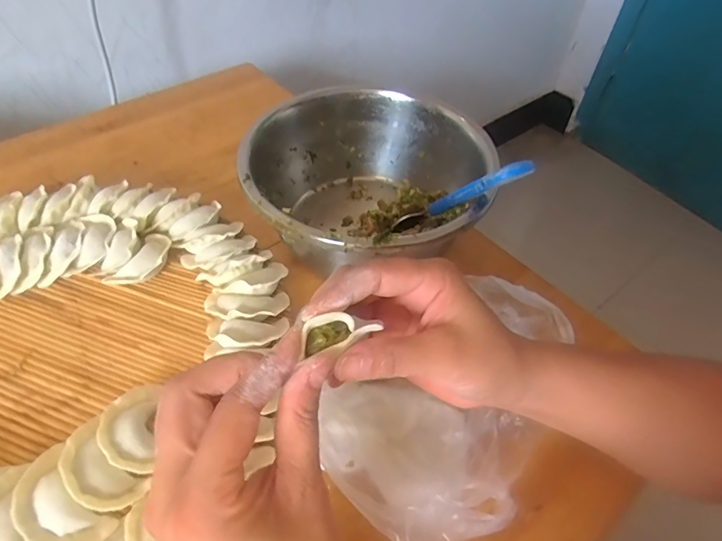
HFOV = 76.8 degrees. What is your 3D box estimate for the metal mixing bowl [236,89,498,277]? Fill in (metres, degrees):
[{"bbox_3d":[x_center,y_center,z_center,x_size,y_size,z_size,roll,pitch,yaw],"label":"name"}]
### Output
[{"bbox_3d":[0.005,-0.070,0.419,0.199,0.107,0.209,1,50,-2],"label":"metal mixing bowl"}]

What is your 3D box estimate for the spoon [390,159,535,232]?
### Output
[{"bbox_3d":[0.074,-0.056,0.358,0.027,0.136,0.013,-43,102,-31],"label":"spoon"}]

